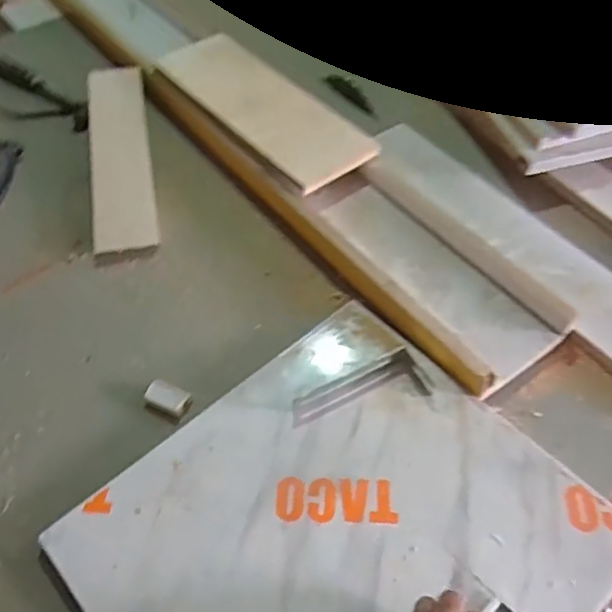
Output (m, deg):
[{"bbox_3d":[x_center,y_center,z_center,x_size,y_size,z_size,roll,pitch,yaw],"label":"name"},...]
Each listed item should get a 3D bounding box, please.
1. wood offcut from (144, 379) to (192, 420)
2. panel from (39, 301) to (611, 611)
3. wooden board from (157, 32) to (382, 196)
[{"bbox_3d":[-0.151,0.101,0.693,0.048,0.019,0.031,20,55,17],"label":"wood offcut"},{"bbox_3d":[0.033,0.213,0.580,0.410,0.025,0.385,-37,60,-26],"label":"panel"},{"bbox_3d":[-0.069,-0.304,0.940,0.136,0.022,0.361,-39,68,-16],"label":"wooden board"}]

